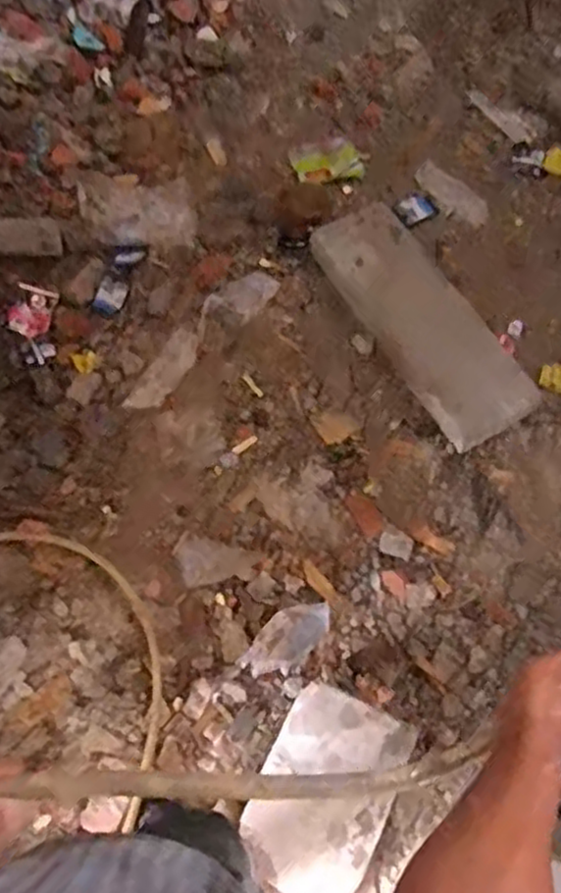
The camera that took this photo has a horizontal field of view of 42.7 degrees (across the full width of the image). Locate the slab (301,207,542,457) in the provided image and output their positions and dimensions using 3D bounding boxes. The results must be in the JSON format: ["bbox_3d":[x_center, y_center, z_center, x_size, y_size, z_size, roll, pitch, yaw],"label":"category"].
[{"bbox_3d":[0.300,-0.277,1.557,0.201,0.051,0.596,-35,71,6],"label":"slab"}]

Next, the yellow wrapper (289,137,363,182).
[{"bbox_3d":[0.115,-0.716,1.801,0.168,0.017,0.137,-15,70,-8],"label":"yellow wrapper"}]

